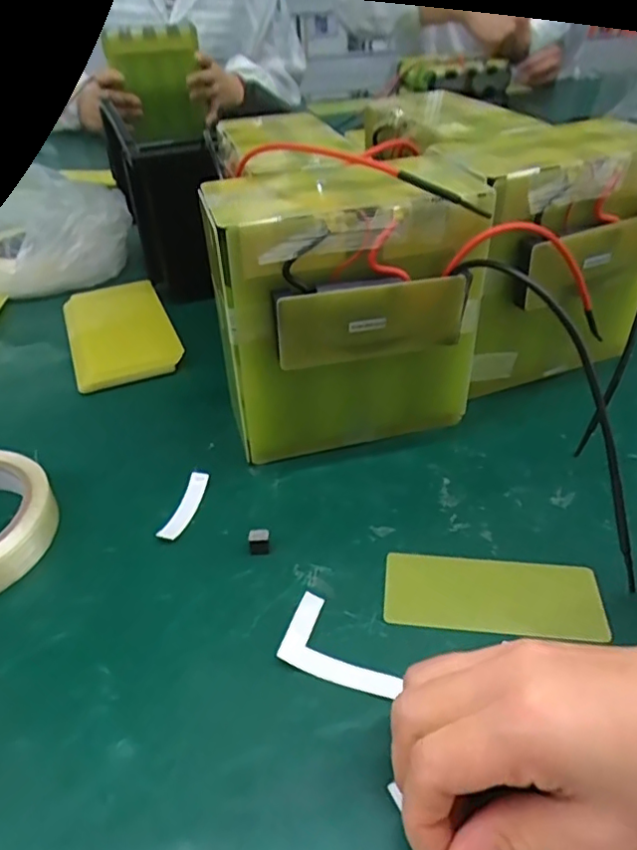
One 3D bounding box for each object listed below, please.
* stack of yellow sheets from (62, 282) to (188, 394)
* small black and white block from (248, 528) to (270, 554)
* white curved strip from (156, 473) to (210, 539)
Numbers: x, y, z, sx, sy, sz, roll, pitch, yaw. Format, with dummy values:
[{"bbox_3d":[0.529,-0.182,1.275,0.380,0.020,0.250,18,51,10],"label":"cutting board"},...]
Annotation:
[{"bbox_3d":[-0.158,-0.076,0.483,0.077,0.013,0.135,-17,42,-17],"label":"stack of yellow sheets"},{"bbox_3d":[-0.030,0.059,0.308,0.010,0.012,0.008,-4,39,-2],"label":"small black and white block"},{"bbox_3d":[-0.072,0.045,0.331,0.012,0.007,0.048,7,40,11],"label":"white curved strip"}]

